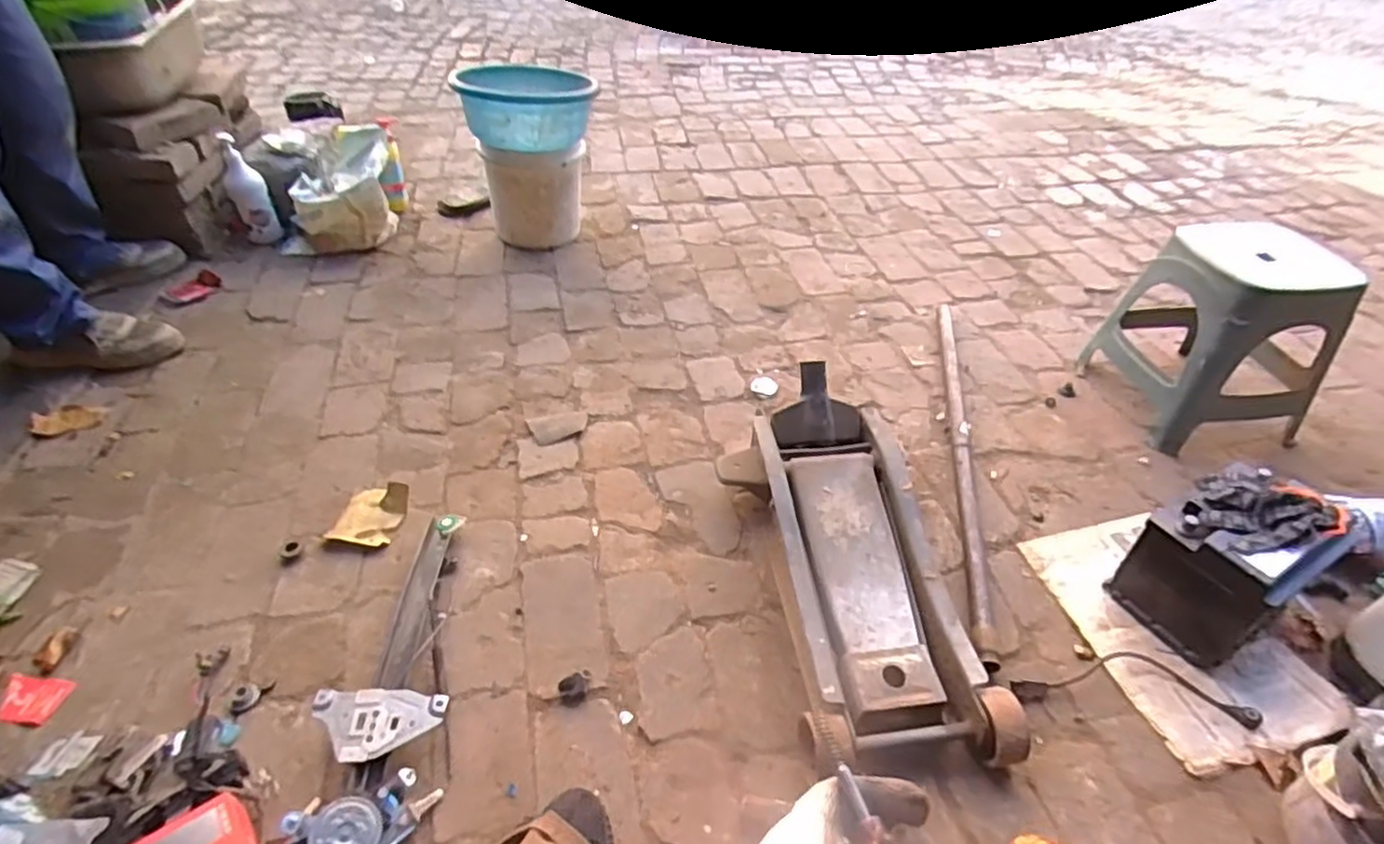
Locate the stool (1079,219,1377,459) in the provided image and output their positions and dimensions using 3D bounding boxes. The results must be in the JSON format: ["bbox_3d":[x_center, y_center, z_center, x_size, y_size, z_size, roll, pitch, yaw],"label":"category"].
[{"bbox_3d":[0.940,-0.159,1.238,0.270,0.307,0.259,-4,43,-6],"label":"stool"}]

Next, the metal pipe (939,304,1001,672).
[{"bbox_3d":[0.488,0.046,1.253,0.034,0.041,0.862,8,43,7],"label":"metal pipe"}]

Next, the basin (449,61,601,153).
[{"bbox_3d":[-0.401,-0.767,1.677,0.299,0.148,0.299,1,43,-1],"label":"basin"}]

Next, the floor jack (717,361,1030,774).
[{"bbox_3d":[0.224,0.194,1.002,0.260,0.191,0.575,-7,43,-9],"label":"floor jack"}]

